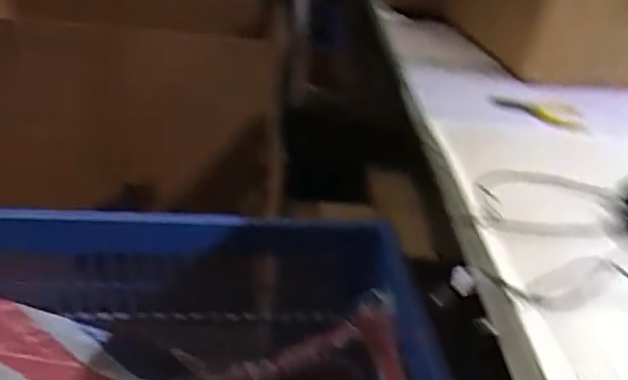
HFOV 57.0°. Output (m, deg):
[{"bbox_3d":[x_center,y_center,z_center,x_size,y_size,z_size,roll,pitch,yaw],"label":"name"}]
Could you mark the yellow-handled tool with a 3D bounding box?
[{"bbox_3d":[0.314,-0.110,0.805,0.132,0.027,0.035,26,35,28],"label":"yellow-handled tool"}]

